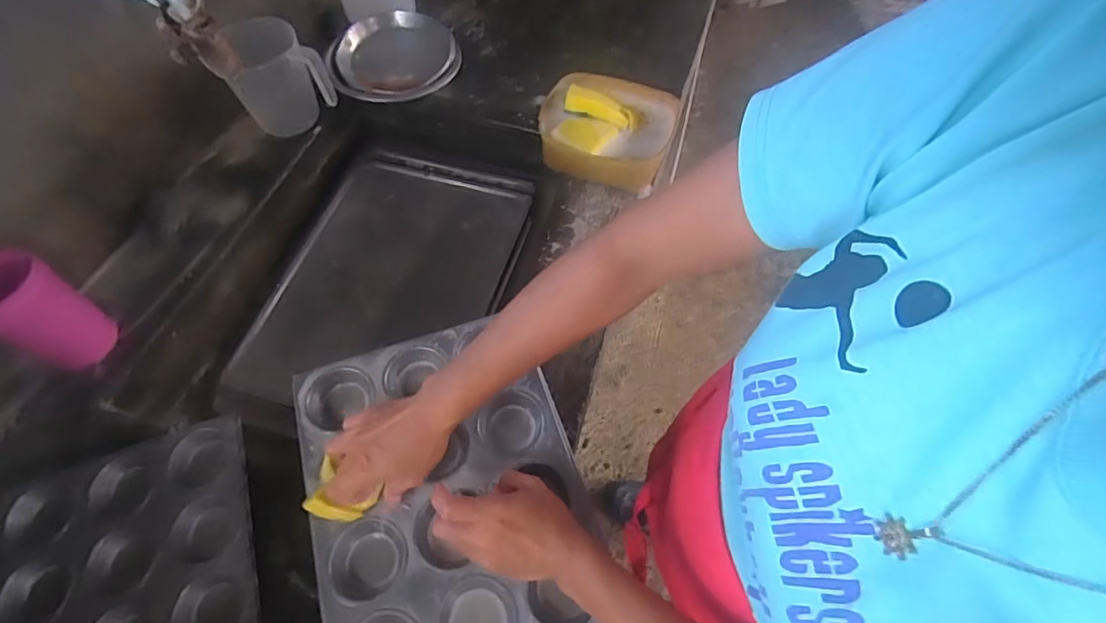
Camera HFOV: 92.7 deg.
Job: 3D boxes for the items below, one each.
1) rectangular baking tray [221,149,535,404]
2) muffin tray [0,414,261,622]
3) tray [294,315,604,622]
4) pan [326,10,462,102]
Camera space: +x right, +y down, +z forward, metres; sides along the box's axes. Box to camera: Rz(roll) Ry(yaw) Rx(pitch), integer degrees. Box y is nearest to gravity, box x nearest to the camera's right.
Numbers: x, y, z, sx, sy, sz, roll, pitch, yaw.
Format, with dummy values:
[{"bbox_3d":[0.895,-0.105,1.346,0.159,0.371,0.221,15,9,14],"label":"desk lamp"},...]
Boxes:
[{"bbox_3d":[-0.247,-0.071,0.836,0.341,0.041,0.486,15,60,8],"label":"rectangular baking tray"},{"bbox_3d":[-0.418,0.280,0.517,0.233,0.031,0.318,-18,61,-12],"label":"muffin tray"},{"bbox_3d":[-0.100,0.165,0.496,0.243,0.033,0.319,-16,61,-10],"label":"tray"},{"bbox_3d":[-0.278,-0.448,0.930,0.220,0.042,0.205,1,59,-1],"label":"pan"}]

